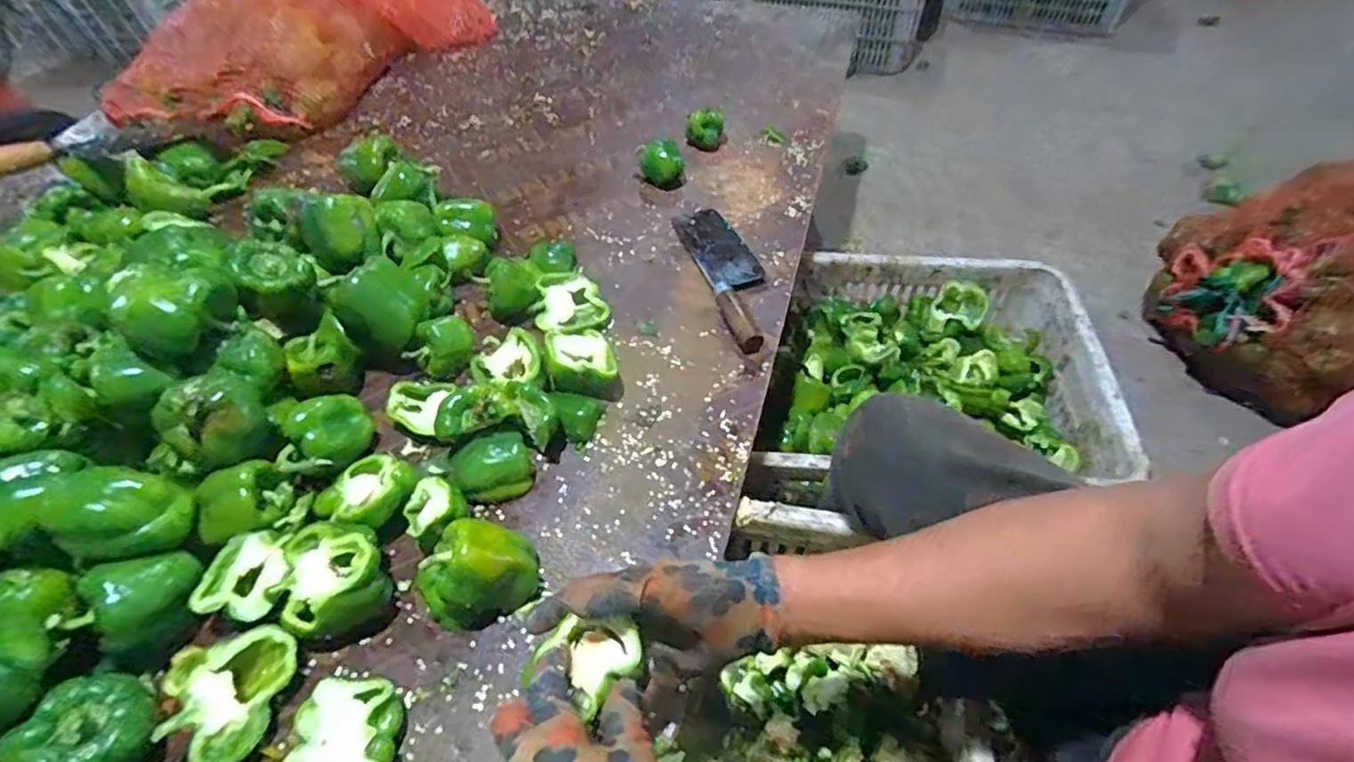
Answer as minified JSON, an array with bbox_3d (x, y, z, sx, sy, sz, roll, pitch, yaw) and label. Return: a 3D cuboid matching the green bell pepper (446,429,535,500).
[{"bbox_3d":[-0.160,0.078,0.540,0.065,0.037,0.046,-24,54,-16],"label":"green bell pepper"}]

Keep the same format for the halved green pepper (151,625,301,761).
[{"bbox_3d":[-0.315,0.218,0.435,0.066,0.051,0.087,14,53,14],"label":"halved green pepper"}]

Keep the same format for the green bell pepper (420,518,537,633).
[{"bbox_3d":[-0.154,0.149,0.477,0.075,0.059,0.082,-1,51,2],"label":"green bell pepper"}]

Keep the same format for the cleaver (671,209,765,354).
[{"bbox_3d":[0.063,-0.133,0.726,0.072,0.022,0.237,-16,52,-10],"label":"cleaver"}]

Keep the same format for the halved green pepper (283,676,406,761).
[{"bbox_3d":[-0.219,0.244,0.414,0.057,0.050,0.076,-4,51,-1],"label":"halved green pepper"}]

